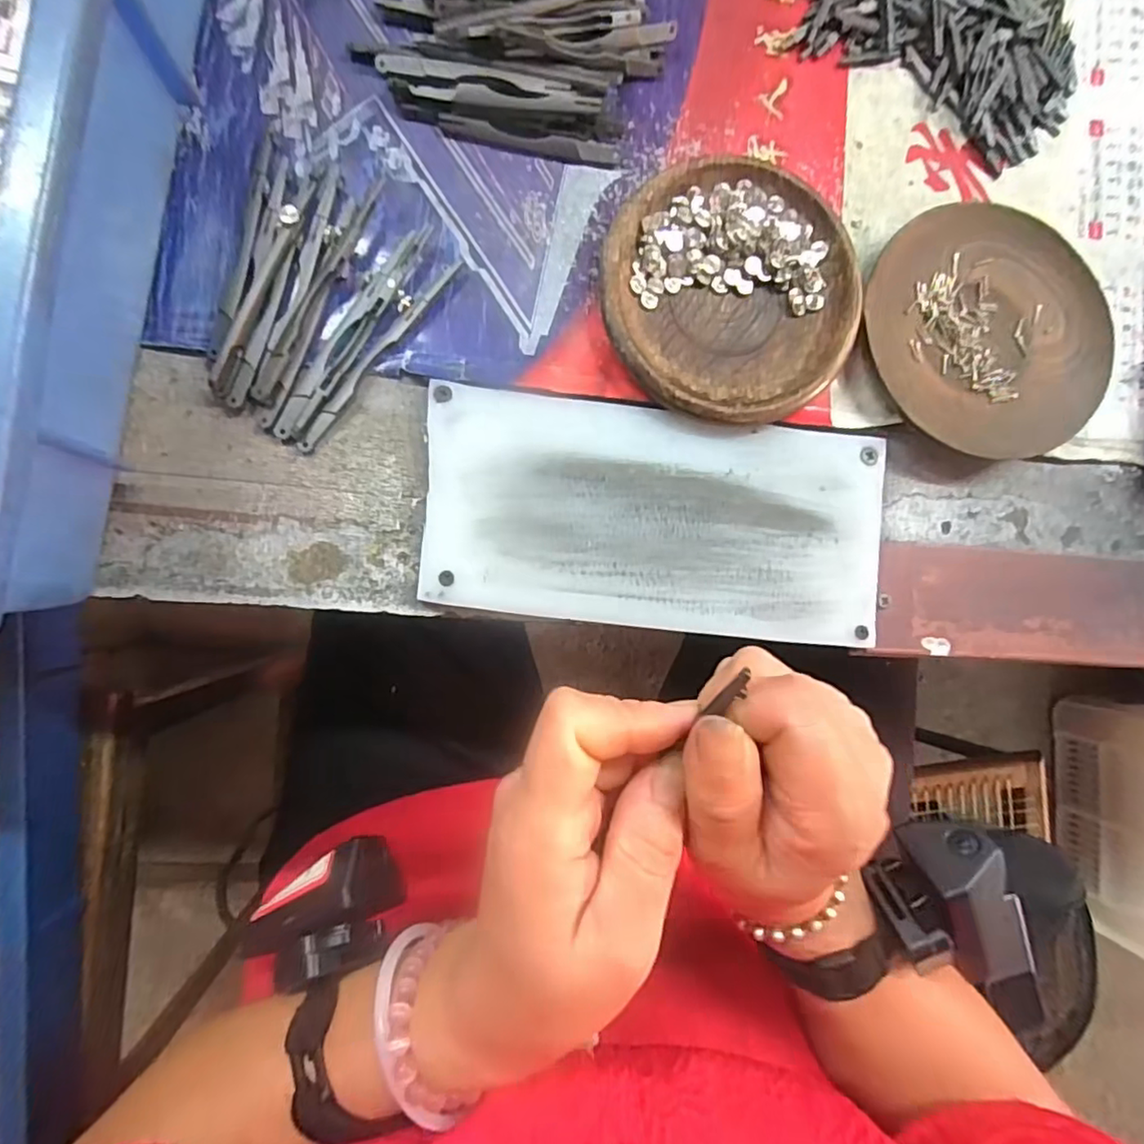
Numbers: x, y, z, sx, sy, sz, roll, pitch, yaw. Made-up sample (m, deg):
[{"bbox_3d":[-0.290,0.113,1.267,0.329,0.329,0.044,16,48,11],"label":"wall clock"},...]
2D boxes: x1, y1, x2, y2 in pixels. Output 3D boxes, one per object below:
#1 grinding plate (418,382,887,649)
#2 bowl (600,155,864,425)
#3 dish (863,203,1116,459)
[{"bbox_3d":[0.038,-0.024,0.262,0.195,0.004,0.092,6,86,-6],"label":"grinding plate"},{"bbox_3d":[0.069,-0.120,0.267,0.110,0.016,0.110,0,87,-6],"label":"bowl"},{"bbox_3d":[0.188,-0.110,0.282,0.116,0.016,0.109,0,87,-6],"label":"dish"}]

